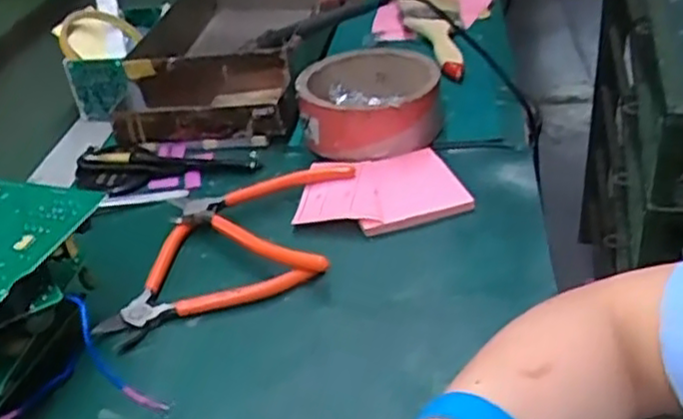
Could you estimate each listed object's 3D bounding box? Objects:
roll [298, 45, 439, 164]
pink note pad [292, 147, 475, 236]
[{"bbox_3d":[0.028,-0.099,0.642,0.116,0.057,0.120,-5,36,3],"label":"roll"},{"bbox_3d":[0.025,-0.017,0.567,0.126,0.014,0.097,-15,36,-11],"label":"pink note pad"}]

